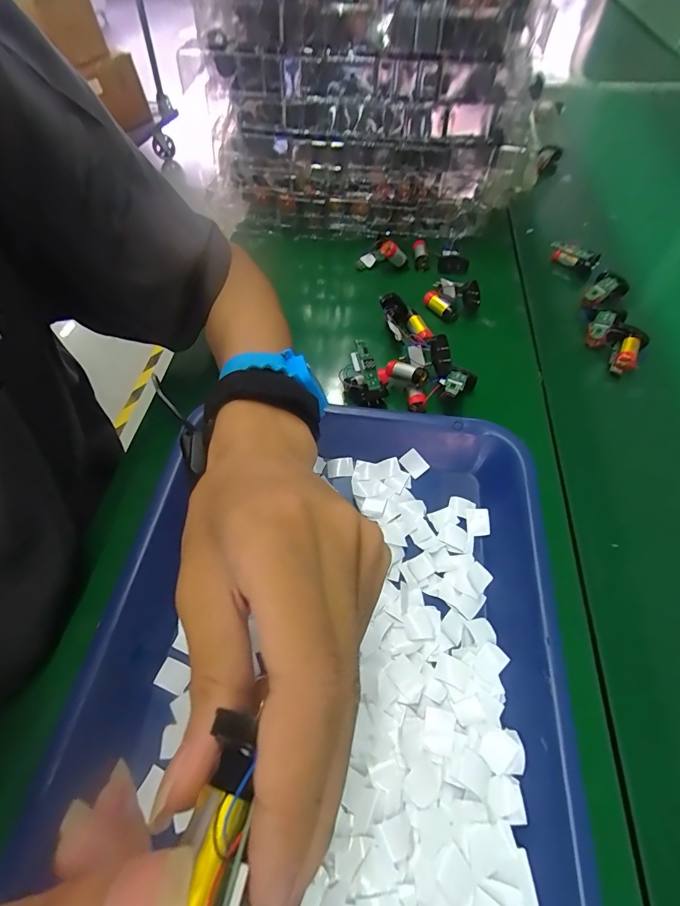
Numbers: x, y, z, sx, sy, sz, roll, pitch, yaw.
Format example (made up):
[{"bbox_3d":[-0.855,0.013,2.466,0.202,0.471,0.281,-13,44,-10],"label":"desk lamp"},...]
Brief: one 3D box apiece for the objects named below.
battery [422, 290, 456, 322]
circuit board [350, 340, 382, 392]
[{"bbox_3d":[0.102,-0.149,0.417,0.014,0.013,0.041,-33,61,-19],"label":"battery"},{"bbox_3d":[0.021,-0.071,0.339,0.016,0.007,0.042,-27,101,-16],"label":"circuit board"}]

